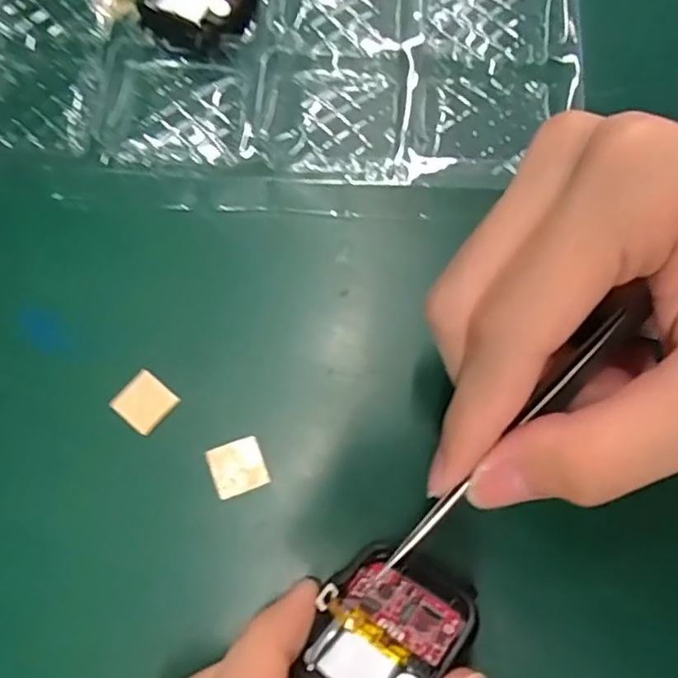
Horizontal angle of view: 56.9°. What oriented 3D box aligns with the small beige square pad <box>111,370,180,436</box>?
[{"bbox_3d":[-0.061,0.019,0.195,0.017,0.004,0.015,37,75,10],"label":"small beige square pad"}]

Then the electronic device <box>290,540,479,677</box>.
[{"bbox_3d":[0.011,0.075,0.163,0.036,0.006,0.045,29,59,36],"label":"electronic device"}]

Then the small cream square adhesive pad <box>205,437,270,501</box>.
[{"bbox_3d":[-0.030,0.038,0.188,0.016,0.004,0.015,-20,73,-7],"label":"small cream square adhesive pad"}]

